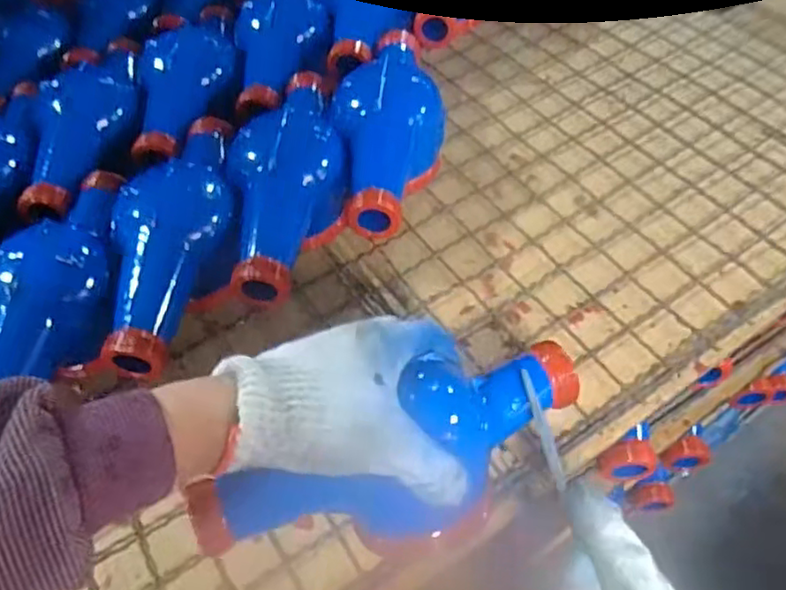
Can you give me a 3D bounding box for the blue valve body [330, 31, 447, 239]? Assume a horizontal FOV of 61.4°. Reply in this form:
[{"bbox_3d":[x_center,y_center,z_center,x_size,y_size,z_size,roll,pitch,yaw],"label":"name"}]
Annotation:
[{"bbox_3d":[0.000,-0.116,0.537,0.086,0.094,0.179,-4,53,3],"label":"blue valve body"}]

